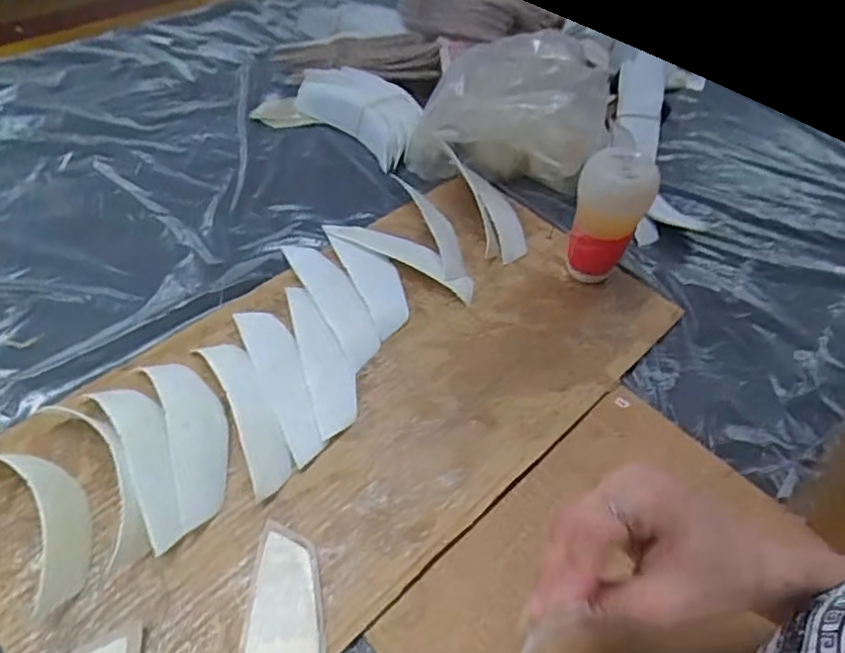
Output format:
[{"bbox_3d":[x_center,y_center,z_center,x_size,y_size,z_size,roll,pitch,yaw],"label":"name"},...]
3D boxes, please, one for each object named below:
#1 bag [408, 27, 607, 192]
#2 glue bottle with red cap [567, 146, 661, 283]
[{"bbox_3d":[0.094,-0.232,0.640,0.202,0.147,0.083,15,53,8],"label":"bag"},{"bbox_3d":[0.168,-0.096,0.552,0.062,0.123,0.056,30,57,18],"label":"glue bottle with red cap"}]

